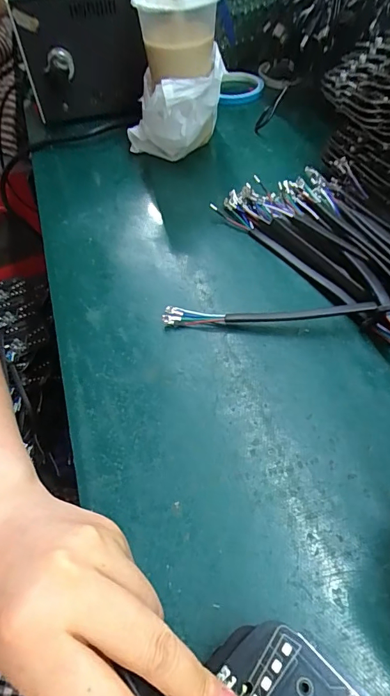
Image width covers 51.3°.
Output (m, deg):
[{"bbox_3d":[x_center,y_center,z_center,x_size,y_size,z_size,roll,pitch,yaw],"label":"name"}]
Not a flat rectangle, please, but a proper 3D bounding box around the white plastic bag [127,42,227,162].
[{"bbox_3d":[-0.021,-0.246,0.435,0.109,0.094,0.115,-6,52,-1],"label":"white plastic bag"}]

